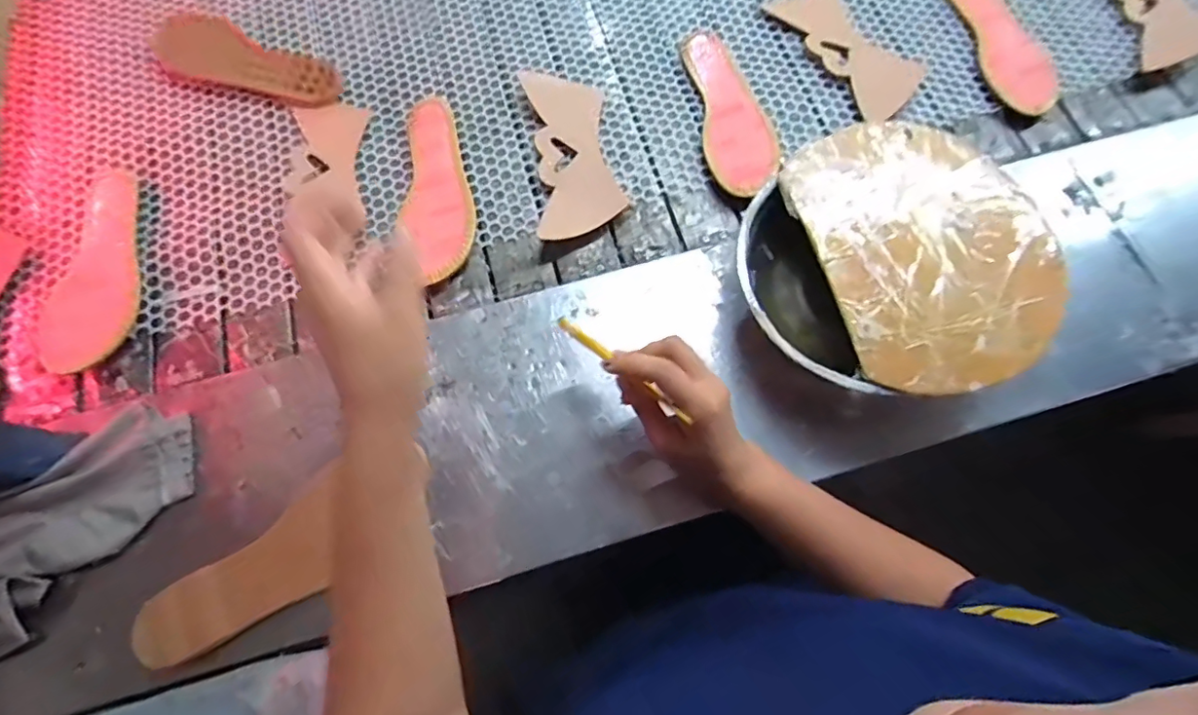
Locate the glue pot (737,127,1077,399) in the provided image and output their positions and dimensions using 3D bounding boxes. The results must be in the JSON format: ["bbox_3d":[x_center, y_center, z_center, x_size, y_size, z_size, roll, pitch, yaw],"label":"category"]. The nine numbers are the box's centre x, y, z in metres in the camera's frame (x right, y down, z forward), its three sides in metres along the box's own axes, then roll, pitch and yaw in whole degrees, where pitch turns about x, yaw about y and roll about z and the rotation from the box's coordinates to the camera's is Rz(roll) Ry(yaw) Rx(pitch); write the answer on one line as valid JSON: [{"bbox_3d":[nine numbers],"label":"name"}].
[{"bbox_3d":[0.246,-0.076,0.471,0.246,0.064,0.231,0,71,0],"label":"glue pot"}]

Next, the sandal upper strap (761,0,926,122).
[{"bbox_3d":[0.300,-0.366,0.642,0.108,0.016,0.204,-25,73,-8],"label":"sandal upper strap"}]

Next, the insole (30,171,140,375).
[{"bbox_3d":[-0.504,-0.096,0.556,0.094,0.009,0.227,-2,71,-1],"label":"insole"}]

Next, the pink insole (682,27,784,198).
[{"bbox_3d":[0.138,-0.276,0.609,0.083,0.017,0.236,-18,68,-5],"label":"pink insole"}]

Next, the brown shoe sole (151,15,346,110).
[{"bbox_3d":[-0.416,-0.345,0.642,0.242,0.008,0.086,24,73,7],"label":"brown shoe sole"}]

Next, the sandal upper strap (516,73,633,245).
[{"bbox_3d":[-0.027,-0.221,0.594,0.087,0.019,0.208,-7,72,-2],"label":"sandal upper strap"}]

